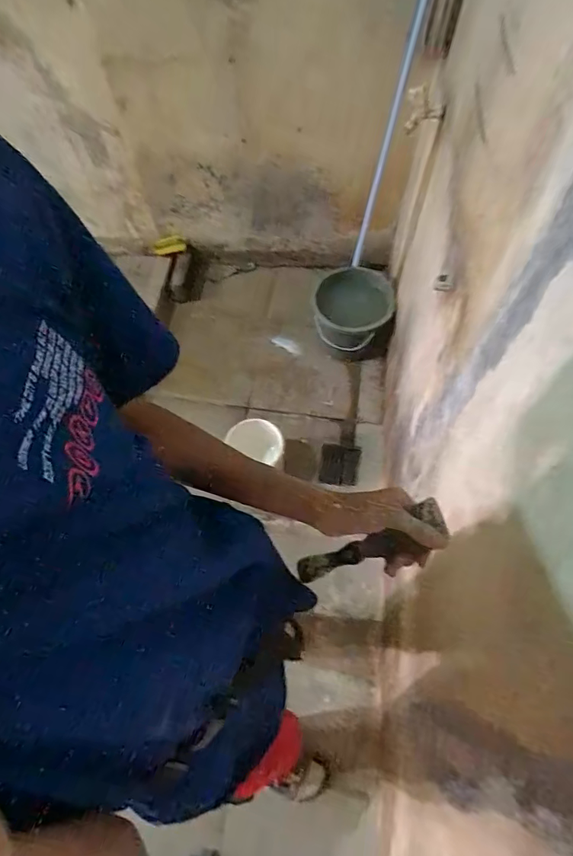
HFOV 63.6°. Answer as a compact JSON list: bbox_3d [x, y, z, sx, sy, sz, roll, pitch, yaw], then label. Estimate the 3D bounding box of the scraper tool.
[{"bbox_3d":[0.088,0.136,0.514,0.029,0.198,0.053,11,56,-41],"label":"scraper tool"}]

